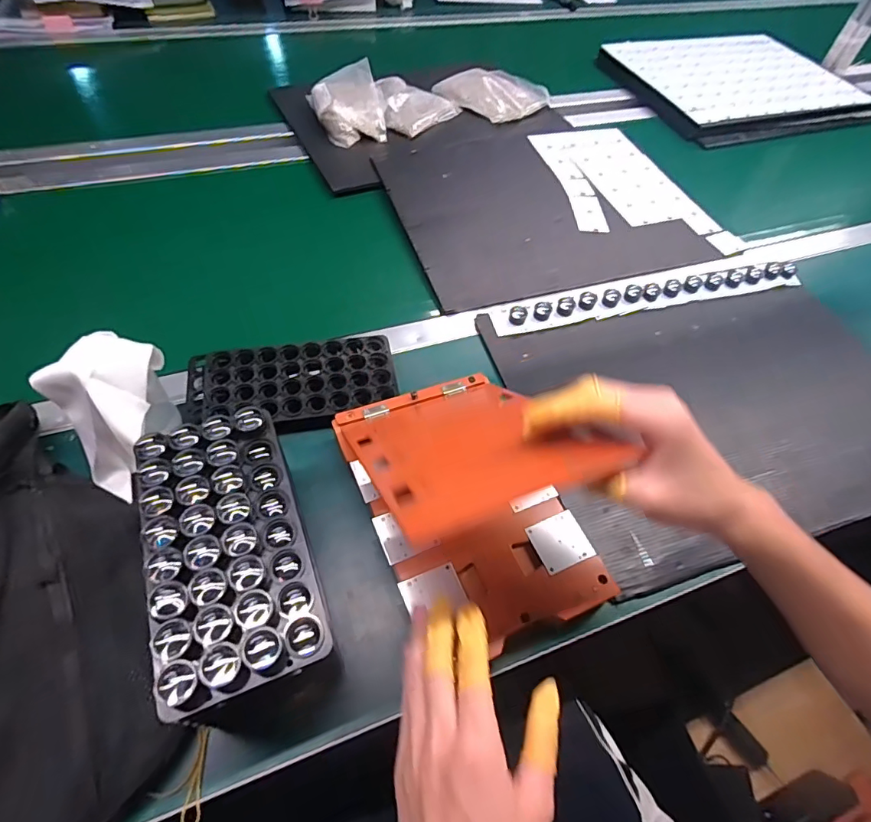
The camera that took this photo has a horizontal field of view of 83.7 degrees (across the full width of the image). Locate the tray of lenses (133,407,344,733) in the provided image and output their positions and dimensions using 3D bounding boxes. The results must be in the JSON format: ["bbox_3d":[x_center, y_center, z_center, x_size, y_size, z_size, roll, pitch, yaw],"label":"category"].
[{"bbox_3d":[-0.138,0.094,0.329,0.097,0.028,0.207,-16,59,-15],"label":"tray of lenses"}]

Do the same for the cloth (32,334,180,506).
[{"bbox_3d":[-0.280,-0.004,0.433,0.095,0.107,0.111,33,60,16],"label":"cloth"}]

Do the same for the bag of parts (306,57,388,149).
[{"bbox_3d":[-0.150,-0.532,0.842,0.117,0.054,0.164,-16,59,-15],"label":"bag of parts"}]

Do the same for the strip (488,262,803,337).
[{"bbox_3d":[0.289,-0.155,0.654,0.448,0.019,0.039,-11,91,-11],"label":"strip"}]

